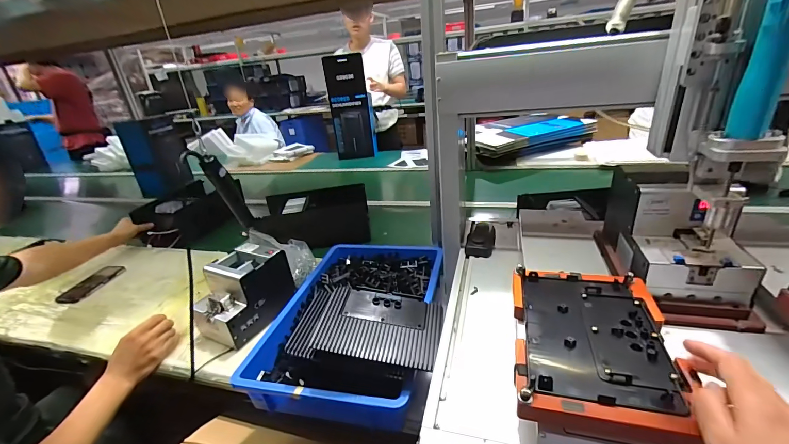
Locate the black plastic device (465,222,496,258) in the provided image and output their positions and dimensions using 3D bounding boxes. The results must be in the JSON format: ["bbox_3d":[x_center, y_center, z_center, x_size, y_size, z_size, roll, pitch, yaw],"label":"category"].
[{"bbox_3d":[0.174,0.035,0.696,0.054,0.030,0.084,2,27,17],"label":"black plastic device"}]

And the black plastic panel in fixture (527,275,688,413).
[{"bbox_3d":[0.218,0.120,0.386,0.131,0.009,0.186,2,27,18],"label":"black plastic panel in fixture"}]

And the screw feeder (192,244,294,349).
[{"bbox_3d":[-0.353,0.158,0.792,0.170,0.148,0.185,10,30,31],"label":"screw feeder"}]

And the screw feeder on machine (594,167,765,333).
[{"bbox_3d":[0.410,0.019,0.514,0.140,0.164,0.219,-1,26,12],"label":"screw feeder on machine"}]

